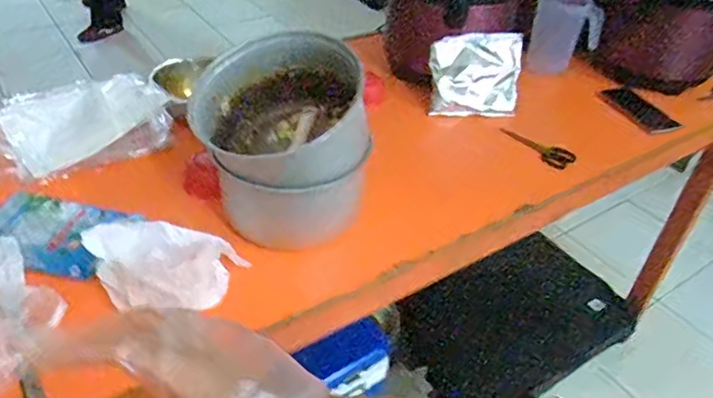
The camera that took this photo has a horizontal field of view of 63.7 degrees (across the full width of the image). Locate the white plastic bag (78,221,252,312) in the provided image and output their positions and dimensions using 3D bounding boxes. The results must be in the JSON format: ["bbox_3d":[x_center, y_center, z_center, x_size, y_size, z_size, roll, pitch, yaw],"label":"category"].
[{"bbox_3d":[-0.255,0.078,0.752,0.197,0.053,0.124,5,40,2],"label":"white plastic bag"}]

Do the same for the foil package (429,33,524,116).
[{"bbox_3d":[0.234,-0.242,1.134,0.176,0.155,0.053,2,20,21],"label":"foil package"}]

